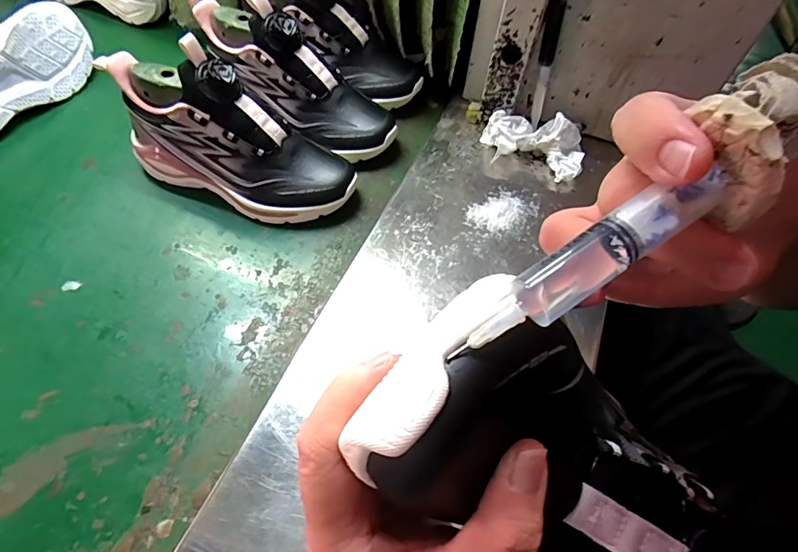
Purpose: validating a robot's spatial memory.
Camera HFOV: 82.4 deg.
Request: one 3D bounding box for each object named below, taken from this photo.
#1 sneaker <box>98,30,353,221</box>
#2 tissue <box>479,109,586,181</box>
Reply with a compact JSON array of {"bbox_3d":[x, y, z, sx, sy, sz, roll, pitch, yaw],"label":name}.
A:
[{"bbox_3d":[-0.173,-0.149,0.480,0.255,0.136,0.091,20,56,10],"label":"sneaker"},{"bbox_3d":[0.158,-0.159,0.530,0.118,0.041,0.082,17,56,8],"label":"tissue"}]

